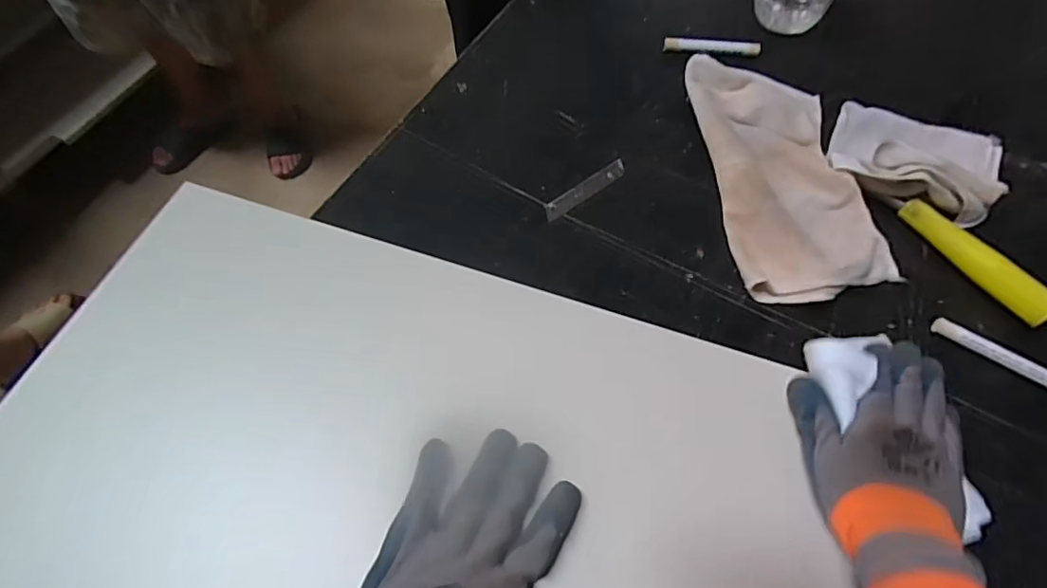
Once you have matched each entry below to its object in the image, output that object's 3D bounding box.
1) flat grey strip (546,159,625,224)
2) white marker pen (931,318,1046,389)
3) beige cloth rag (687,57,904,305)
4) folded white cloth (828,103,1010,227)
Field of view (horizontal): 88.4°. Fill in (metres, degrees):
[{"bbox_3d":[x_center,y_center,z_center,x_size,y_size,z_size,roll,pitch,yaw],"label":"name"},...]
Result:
[{"bbox_3d":[0.060,-0.101,0.521,0.101,0.004,0.017,-35,68,-20],"label":"flat grey strip"},{"bbox_3d":[0.389,0.052,0.434,0.106,0.012,0.016,32,64,15],"label":"white marker pen"},{"bbox_3d":[0.251,-0.119,0.522,0.138,0.028,0.277,-1,61,-3],"label":"beige cloth rag"},{"bbox_3d":[0.381,-0.136,0.517,0.159,0.045,0.127,24,62,11],"label":"folded white cloth"}]

